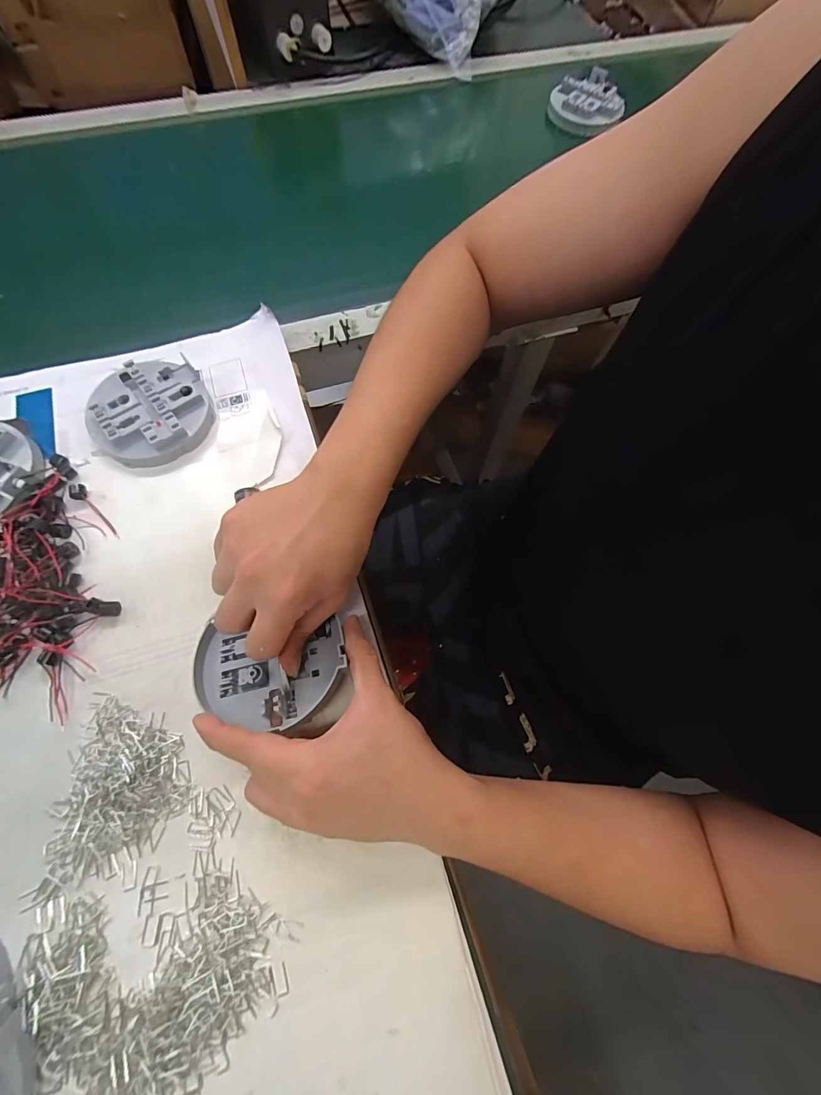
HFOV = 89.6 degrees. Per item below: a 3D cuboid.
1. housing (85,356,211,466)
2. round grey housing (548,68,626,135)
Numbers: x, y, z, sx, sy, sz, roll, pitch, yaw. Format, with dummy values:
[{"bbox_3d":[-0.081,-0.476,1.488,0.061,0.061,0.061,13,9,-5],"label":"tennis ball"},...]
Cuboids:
[{"bbox_3d":[-0.231,-0.122,0.371,0.096,0.024,0.100,-3,69,-4],"label":"housing"},{"bbox_3d":[0.243,-0.629,0.581,0.089,0.025,0.100,-3,69,-4],"label":"round grey housing"}]

